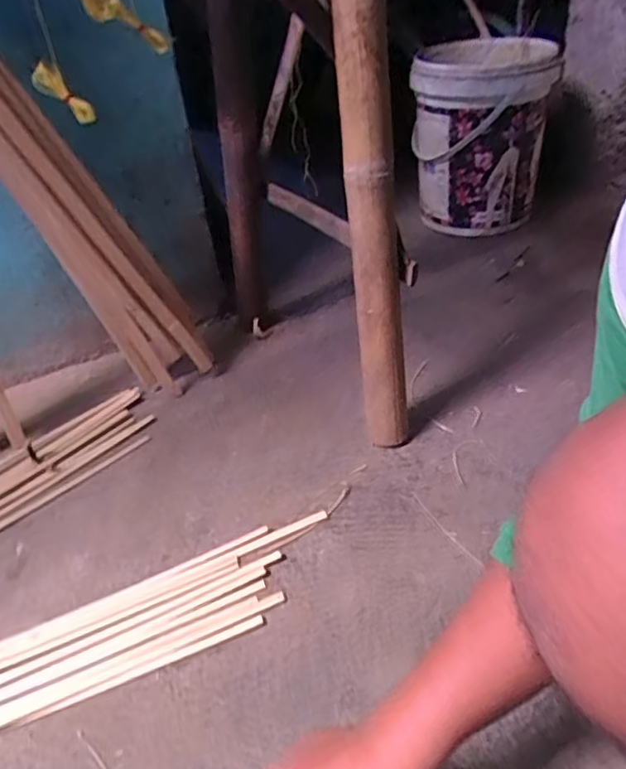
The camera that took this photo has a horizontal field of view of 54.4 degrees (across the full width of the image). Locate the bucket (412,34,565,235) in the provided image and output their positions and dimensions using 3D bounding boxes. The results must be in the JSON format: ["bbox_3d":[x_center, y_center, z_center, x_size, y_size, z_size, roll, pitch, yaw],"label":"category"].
[{"bbox_3d":[0.416,-0.618,1.546,0.313,0.397,0.374,3,39,12],"label":"bucket"}]

